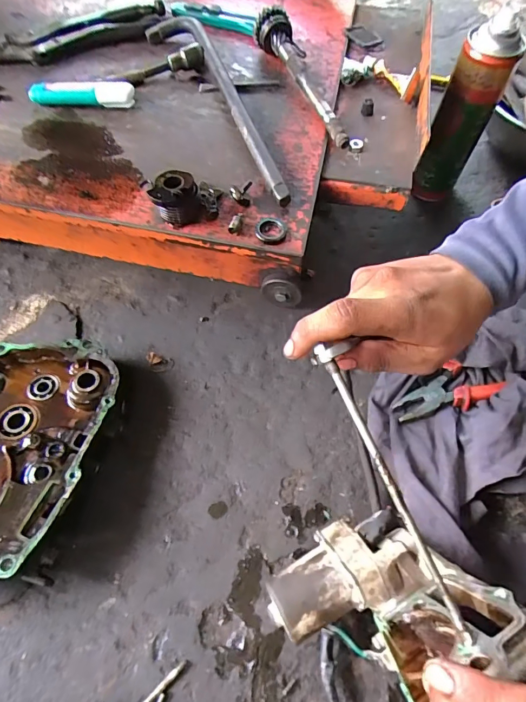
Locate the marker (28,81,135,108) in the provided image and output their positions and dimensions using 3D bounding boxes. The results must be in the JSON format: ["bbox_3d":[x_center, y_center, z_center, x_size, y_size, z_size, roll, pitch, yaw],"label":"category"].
[{"bbox_3d":[-0.186,-0.263,0.415,0.107,0.020,0.018,3,62,0],"label":"marker"}]

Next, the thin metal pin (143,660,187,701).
[{"bbox_3d":[-0.087,0.280,0.333,0.056,0.004,0.005,-39,70,-19],"label":"thin metal pin"}]

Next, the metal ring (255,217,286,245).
[{"bbox_3d":[0.007,-0.104,0.349,0.026,0.005,0.029,4,62,1],"label":"metal ring"}]

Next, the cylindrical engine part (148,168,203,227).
[{"bbox_3d":[-0.074,-0.128,0.343,0.039,0.034,0.033,-25,66,-13],"label":"cylindrical engine part"}]

